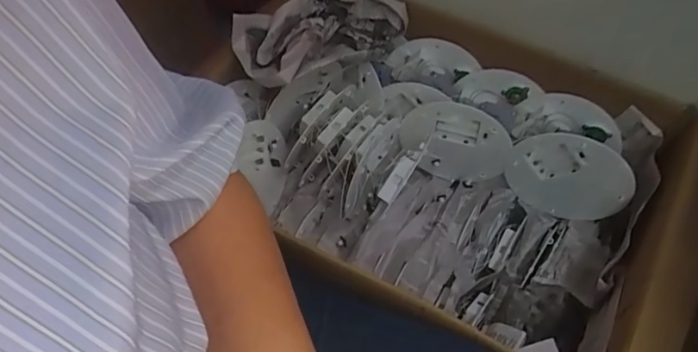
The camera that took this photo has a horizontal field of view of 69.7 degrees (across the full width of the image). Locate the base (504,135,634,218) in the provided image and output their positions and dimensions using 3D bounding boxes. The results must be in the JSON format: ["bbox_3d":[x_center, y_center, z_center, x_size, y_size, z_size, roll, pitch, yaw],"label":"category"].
[{"bbox_3d":[0.271,0.006,0.631,0.143,0.150,0.017,25,59,16],"label":"base"}]

